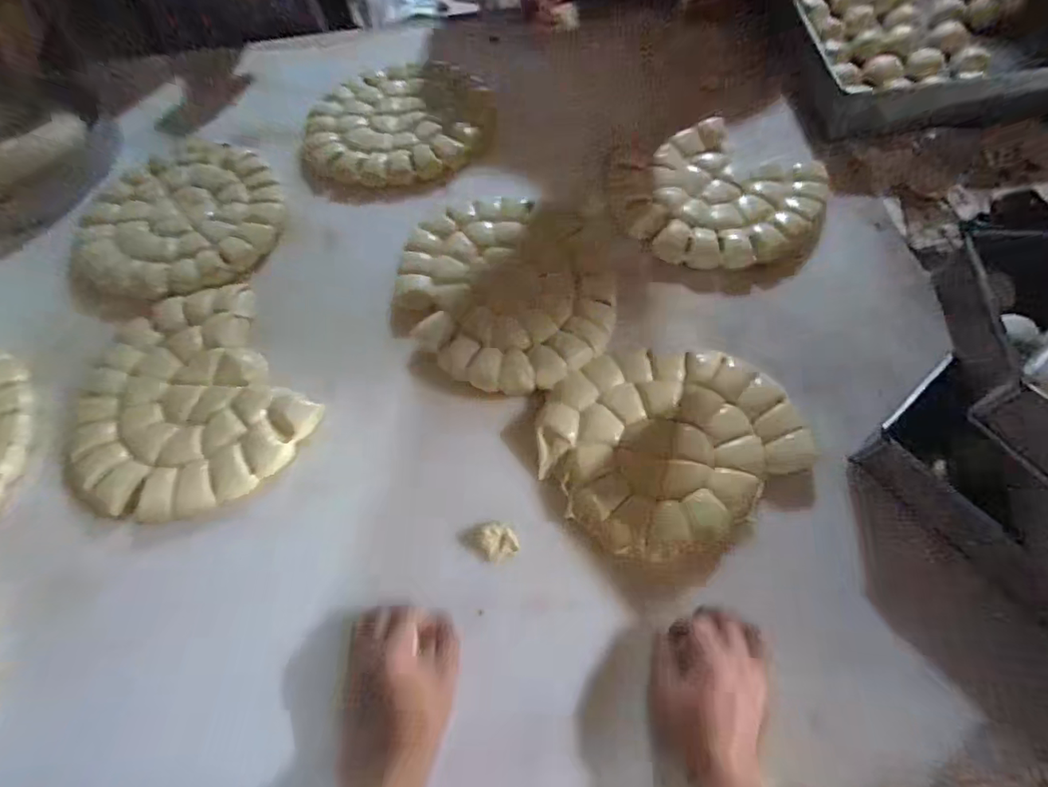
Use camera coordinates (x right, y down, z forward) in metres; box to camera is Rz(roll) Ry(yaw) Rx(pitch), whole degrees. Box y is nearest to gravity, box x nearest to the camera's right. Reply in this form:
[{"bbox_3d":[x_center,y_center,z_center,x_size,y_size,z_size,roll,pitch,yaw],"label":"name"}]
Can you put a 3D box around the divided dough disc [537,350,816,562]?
[{"bbox_3d":[0.145,0.046,0.527,0.239,0.027,0.207,-26,65,-10],"label":"divided dough disc"}]

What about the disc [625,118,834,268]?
[{"bbox_3d":[0.266,-0.248,0.663,0.216,0.033,0.223,-1,63,2],"label":"disc"}]

